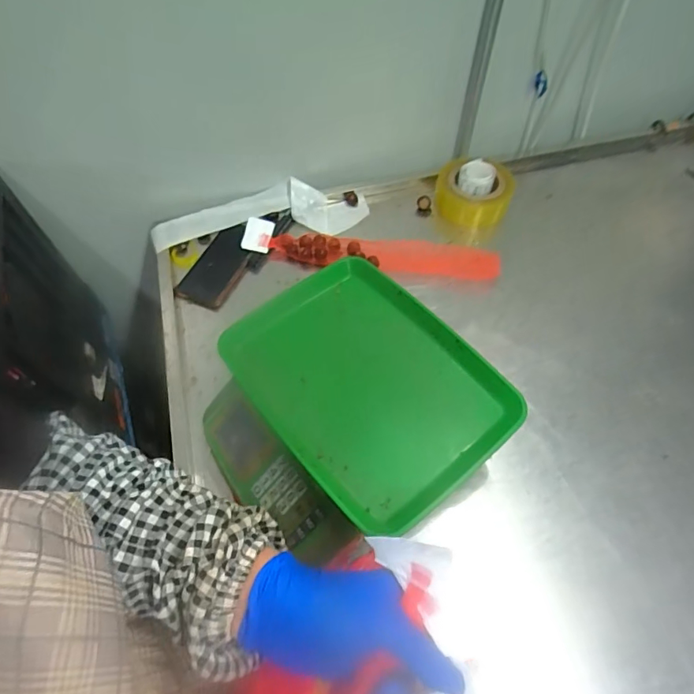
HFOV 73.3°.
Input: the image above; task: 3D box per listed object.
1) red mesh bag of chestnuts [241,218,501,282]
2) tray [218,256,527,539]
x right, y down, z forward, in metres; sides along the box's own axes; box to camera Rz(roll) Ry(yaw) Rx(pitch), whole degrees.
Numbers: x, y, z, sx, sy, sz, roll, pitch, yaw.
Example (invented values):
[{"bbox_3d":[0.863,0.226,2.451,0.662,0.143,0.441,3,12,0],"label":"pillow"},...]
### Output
[{"bbox_3d":[0.038,-0.162,0.780,0.427,0.033,0.076,8,57,7],"label":"red mesh bag of chestnuts"},{"bbox_3d":[0.021,0.033,0.526,0.232,0.027,0.302,-34,62,-19],"label":"tray"}]

